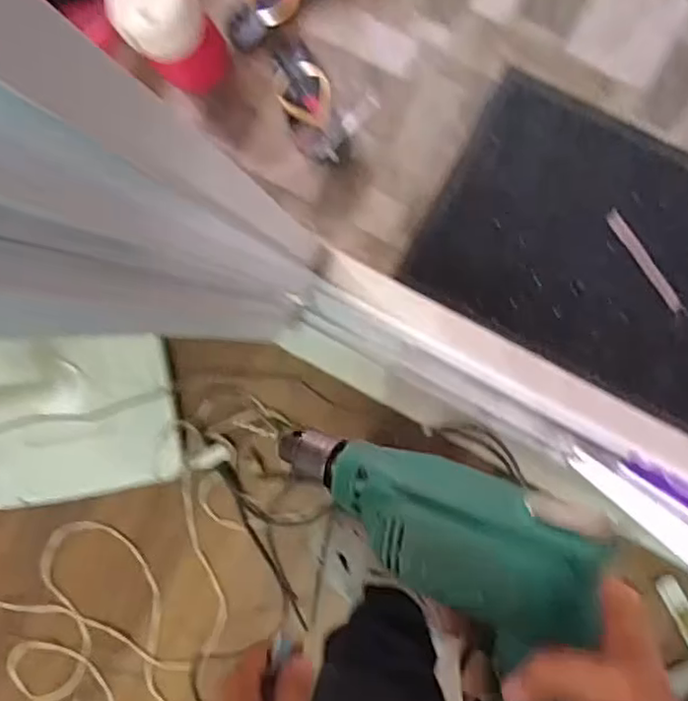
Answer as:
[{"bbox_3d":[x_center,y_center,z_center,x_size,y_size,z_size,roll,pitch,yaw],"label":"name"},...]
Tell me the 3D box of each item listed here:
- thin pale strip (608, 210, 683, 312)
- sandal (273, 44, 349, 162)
[{"bbox_3d":[0.487,-0.145,1.044,0.021,0.005,0.193,-35,91,-1],"label":"thin pale strip"},{"bbox_3d":[-0.065,-0.426,1.075,0.087,0.064,0.226,-21,88,6],"label":"sandal"}]

